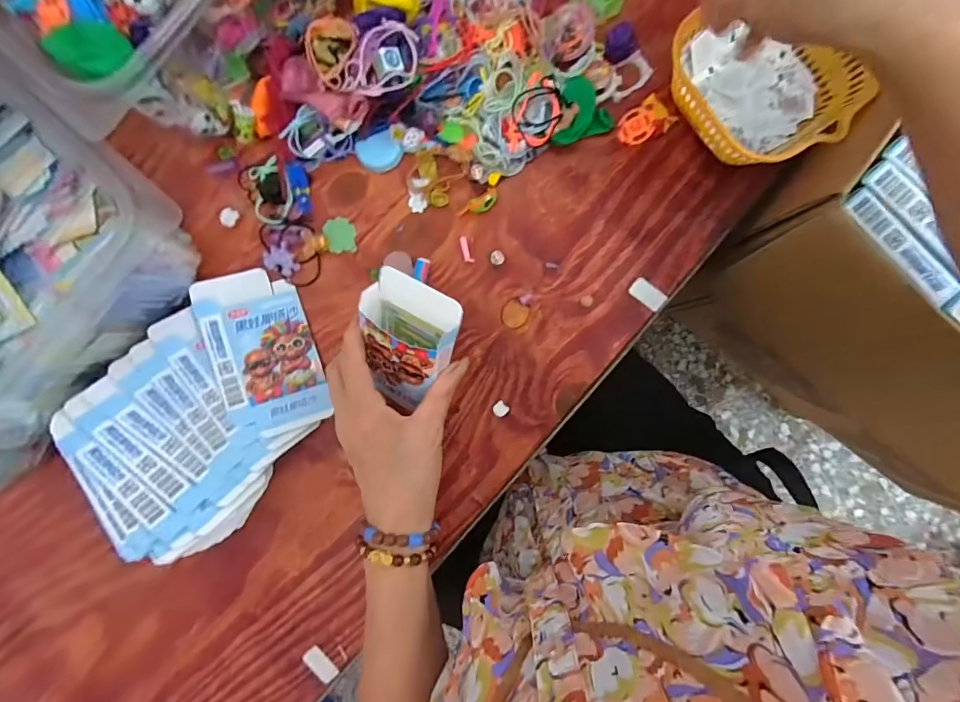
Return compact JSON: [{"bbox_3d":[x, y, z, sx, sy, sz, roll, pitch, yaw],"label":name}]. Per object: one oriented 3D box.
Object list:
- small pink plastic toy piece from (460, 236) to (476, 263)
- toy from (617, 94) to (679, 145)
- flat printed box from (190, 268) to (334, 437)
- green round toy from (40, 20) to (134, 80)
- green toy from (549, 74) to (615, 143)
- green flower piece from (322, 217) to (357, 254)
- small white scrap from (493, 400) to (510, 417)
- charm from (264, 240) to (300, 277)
[{"bbox_3d":[-0.012,-0.091,0.406,0.008,0.004,0.025,-18,101,1],"label":"small pink plastic toy piece"},{"bbox_3d":[0.146,-0.204,0.399,0.047,0.009,0.032,-34,87,1],"label":"toy"},{"bbox_3d":[-0.190,-0.001,0.396,0.084,0.008,0.145,-19,84,-17],"label":"flat printed box"},{"bbox_3d":[-0.259,-0.200,0.299,0.042,0.015,0.033,-44,87,0],"label":"green round toy"},{"bbox_3d":[0.086,-0.215,0.398,0.055,0.018,0.050,-18,88,1],"label":"green toy"},{"bbox_3d":[-0.127,-0.106,0.411,0.027,0.004,0.033,-15,88,1],"label":"green flower piece"},{"bbox_3d":[0.018,0.052,0.401,0.013,0.005,0.013,43,90,3],"label":"small white scrap"},{"bbox_3d":[-0.180,-0.081,0.409,0.028,0.004,0.031,-37,97,15],"label":"charm"}]

